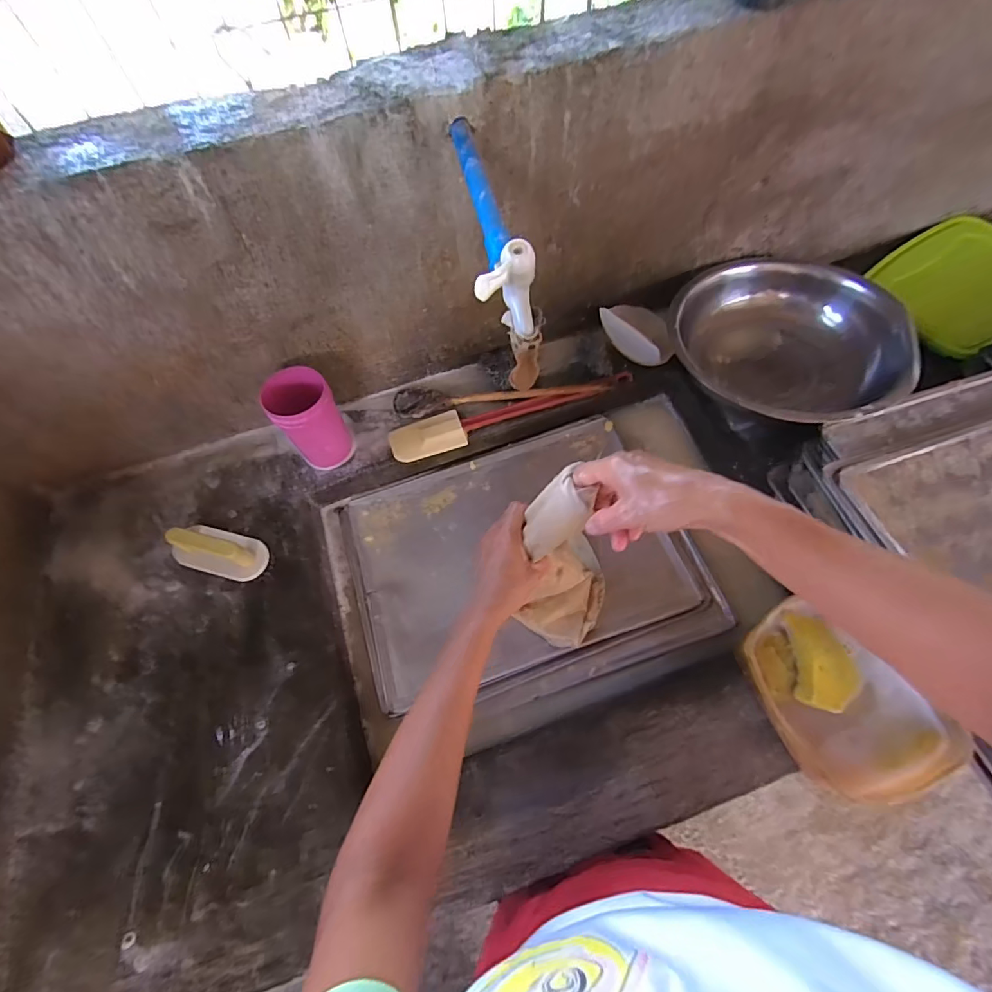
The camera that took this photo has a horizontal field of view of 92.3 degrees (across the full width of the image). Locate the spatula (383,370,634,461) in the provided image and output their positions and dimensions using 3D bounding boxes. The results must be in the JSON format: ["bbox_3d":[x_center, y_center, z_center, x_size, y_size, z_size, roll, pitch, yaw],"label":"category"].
[{"bbox_3d":[0.024,-0.140,0.757,0.391,0.022,0.066,-17,65,-5],"label":"spatula"}]

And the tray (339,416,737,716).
[{"bbox_3d":[0.034,0.093,0.717,0.483,0.037,0.372,-18,65,-5],"label":"tray"}]

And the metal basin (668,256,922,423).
[{"bbox_3d":[0.431,-0.225,0.728,0.307,0.120,0.316,-1,65,3],"label":"metal basin"}]

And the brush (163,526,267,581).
[{"bbox_3d":[-0.377,0.076,0.652,0.124,0.076,0.060,13,66,9],"label":"brush"}]

